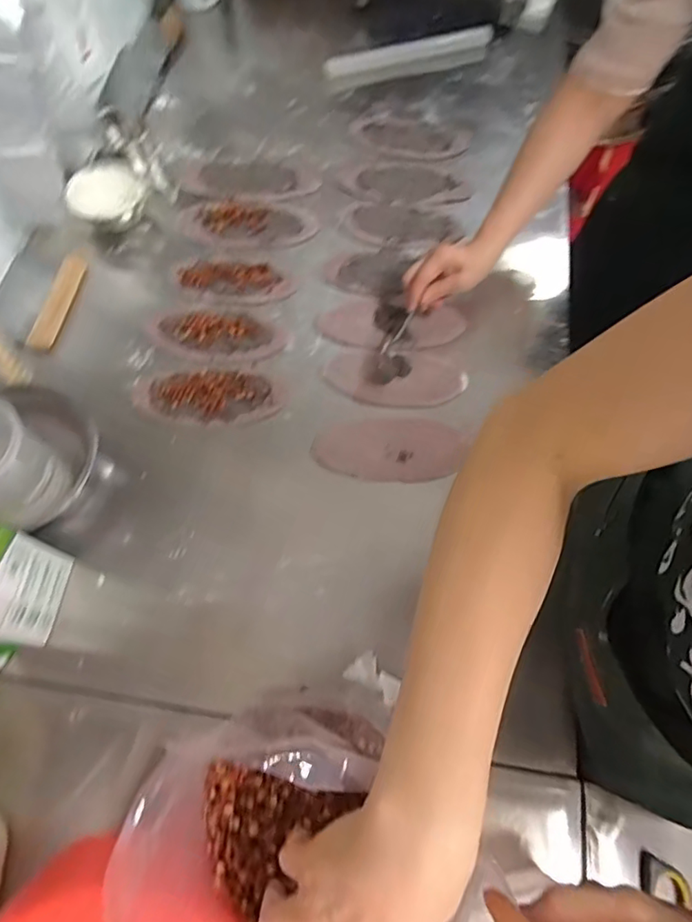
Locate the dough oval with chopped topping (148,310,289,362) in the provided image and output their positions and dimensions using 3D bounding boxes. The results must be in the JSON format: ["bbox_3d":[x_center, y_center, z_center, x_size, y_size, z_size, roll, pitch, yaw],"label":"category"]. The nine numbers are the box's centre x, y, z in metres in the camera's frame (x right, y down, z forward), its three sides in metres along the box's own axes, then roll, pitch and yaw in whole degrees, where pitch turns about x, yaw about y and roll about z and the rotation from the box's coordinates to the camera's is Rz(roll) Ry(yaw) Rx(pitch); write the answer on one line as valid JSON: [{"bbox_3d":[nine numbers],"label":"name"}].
[{"bbox_3d":[-0.176,-0.175,0.716,0.182,0.013,0.080,9,66,1],"label":"dough oval with chopped topping"}]

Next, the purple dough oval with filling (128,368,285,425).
[{"bbox_3d":[-0.178,-0.086,0.681,0.186,0.007,0.080,2,66,-2],"label":"purple dough oval with filling"}]

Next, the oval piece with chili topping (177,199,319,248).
[{"bbox_3d":[-0.152,-0.364,0.797,0.209,0.014,0.088,4,66,-1],"label":"oval piece with chili topping"}]

